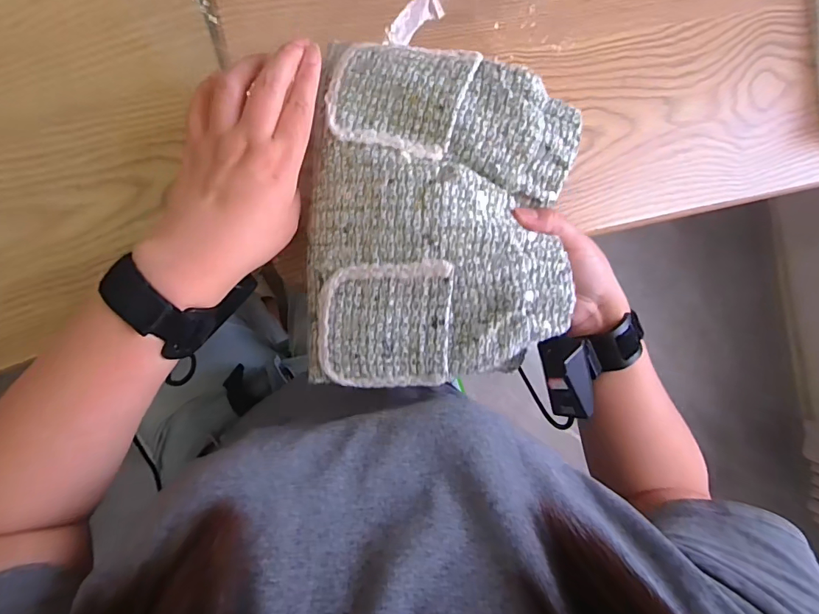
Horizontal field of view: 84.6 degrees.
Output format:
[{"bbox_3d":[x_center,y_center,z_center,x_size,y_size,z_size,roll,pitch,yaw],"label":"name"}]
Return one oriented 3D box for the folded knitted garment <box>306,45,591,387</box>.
[{"bbox_3d":[0.022,-0.058,0.308,0.173,0.039,0.228,4,92,-8],"label":"folded knitted garment"}]

